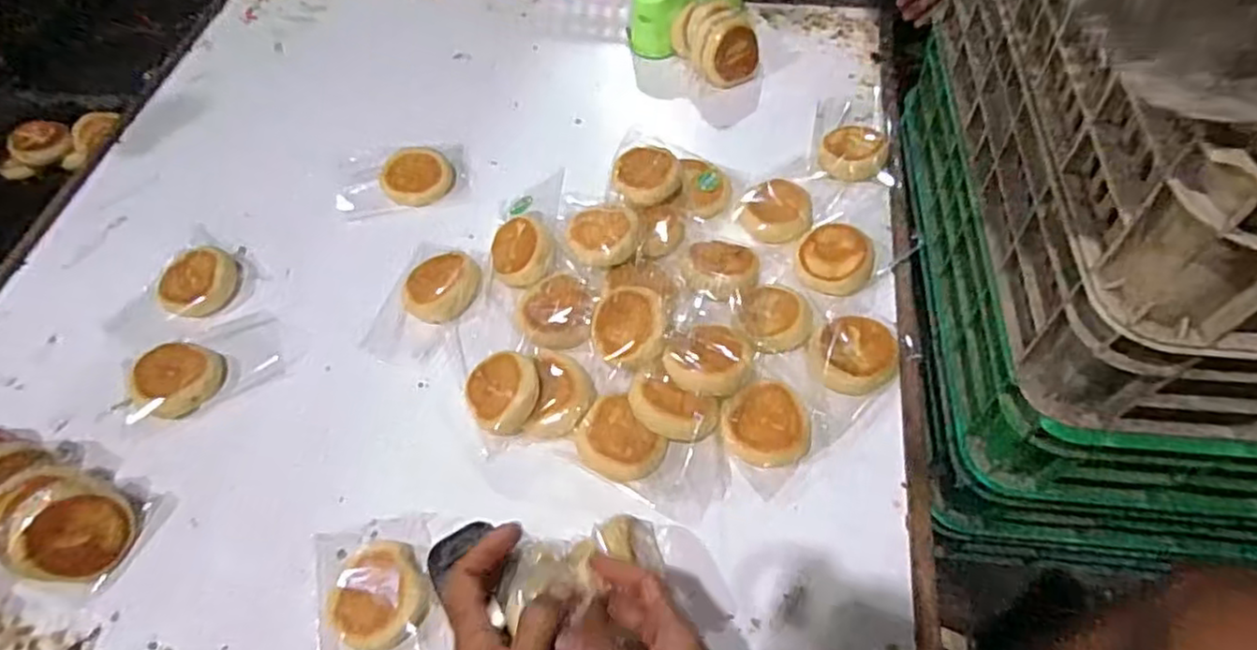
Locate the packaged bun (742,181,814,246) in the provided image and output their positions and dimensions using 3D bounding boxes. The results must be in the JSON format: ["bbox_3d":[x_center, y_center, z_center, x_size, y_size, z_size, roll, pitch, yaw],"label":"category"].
[{"bbox_3d":[0.201,-0.153,0.915,0.092,0.025,0.094,-2,57,3],"label":"packaged bun"}]

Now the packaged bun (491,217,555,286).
[{"bbox_3d":[-0.139,-0.093,0.896,0.084,0.054,0.105,-17,58,-6],"label":"packaged bun"}]

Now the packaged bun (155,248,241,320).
[{"bbox_3d":[-0.571,-0.058,0.898,0.096,0.039,0.101,37,67,24],"label":"packaged bun"}]

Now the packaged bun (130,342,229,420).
[{"bbox_3d":[-0.549,0.066,0.820,0.102,0.030,0.090,20,61,16],"label":"packaged bun"}]

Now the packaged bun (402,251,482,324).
[{"bbox_3d":[-0.239,-0.050,0.876,0.077,0.031,0.103,31,65,21],"label":"packaged bun"}]

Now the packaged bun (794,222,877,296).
[{"bbox_3d":[0.260,-0.082,0.847,0.092,0.036,0.095,-2,57,3],"label":"packaged bun"}]

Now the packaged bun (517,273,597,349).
[{"bbox_3d":[-0.088,-0.014,0.841,0.089,0.034,0.101,-7,57,0],"label":"packaged bun"}]

